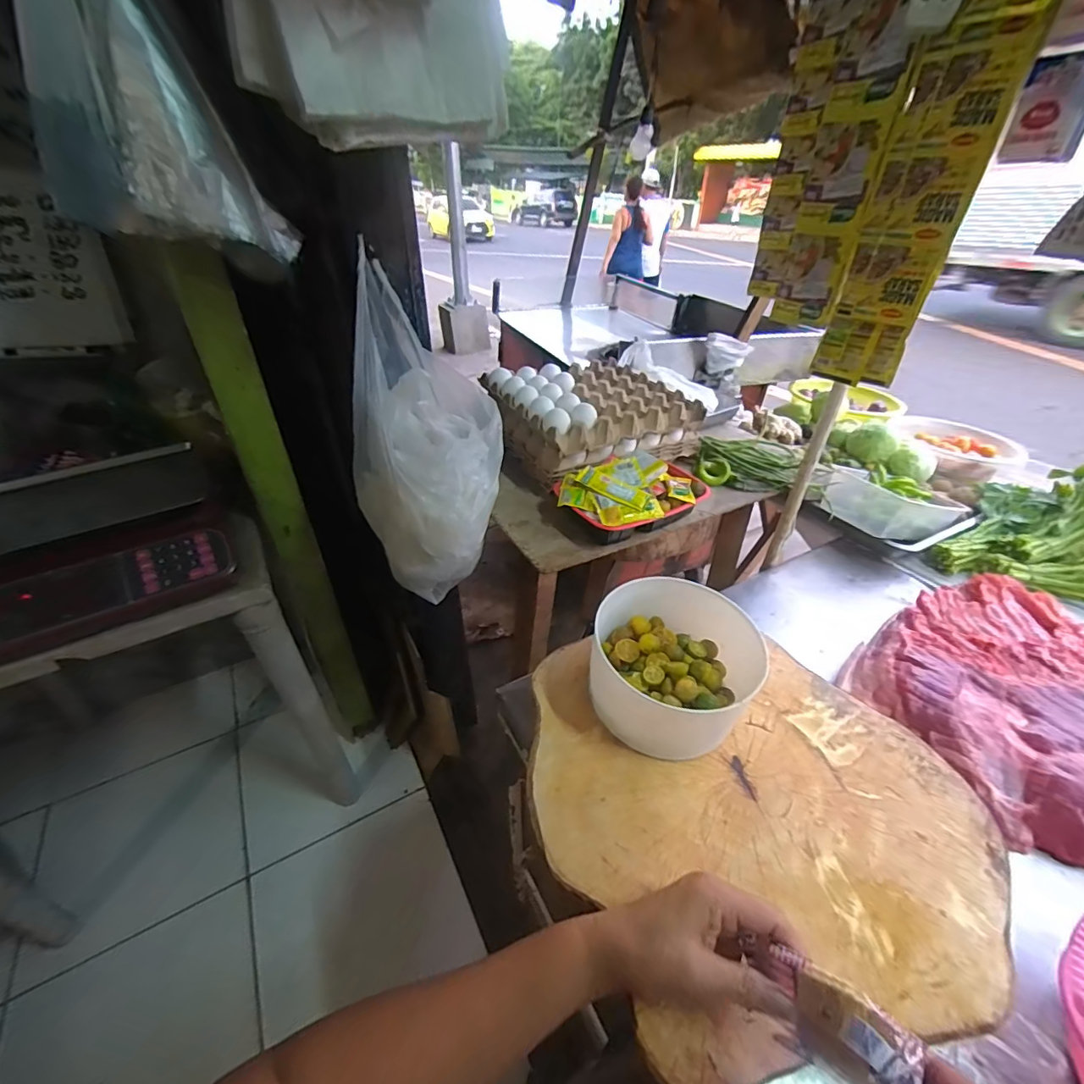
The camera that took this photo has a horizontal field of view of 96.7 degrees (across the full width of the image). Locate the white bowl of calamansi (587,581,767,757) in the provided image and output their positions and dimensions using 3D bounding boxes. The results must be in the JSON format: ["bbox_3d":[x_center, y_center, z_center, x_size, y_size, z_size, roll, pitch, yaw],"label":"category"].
[{"bbox_3d":[0.136,0.128,0.510,0.161,0.093,0.176,31,47,33],"label":"white bowl of calamansi"}]

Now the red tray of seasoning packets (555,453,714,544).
[{"bbox_3d":[0.131,-0.071,0.700,0.220,0.066,0.128,-13,40,-16],"label":"red tray of seasoning packets"}]

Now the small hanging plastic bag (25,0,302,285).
[{"bbox_3d":[-0.410,-0.446,0.488,0.193,0.318,0.153,-24,44,-28],"label":"small hanging plastic bag"}]

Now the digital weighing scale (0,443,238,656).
[{"bbox_3d":[-0.677,-0.003,0.725,0.324,0.095,0.332,-25,45,-29],"label":"digital weighing scale"}]

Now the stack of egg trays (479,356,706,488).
[{"bbox_3d":[0.085,-0.231,0.848,0.305,0.101,0.282,-16,41,-20],"label":"stack of egg trays"}]

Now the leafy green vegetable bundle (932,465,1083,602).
[{"bbox_3d":[0.938,-0.026,0.829,0.340,0.166,0.299,-29,47,-32],"label":"leafy green vegetable bundle"}]

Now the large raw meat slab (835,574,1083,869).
[{"bbox_3d":[0.618,0.200,0.610,0.354,0.059,0.320,-17,41,-20],"label":"large raw meat slab"}]

